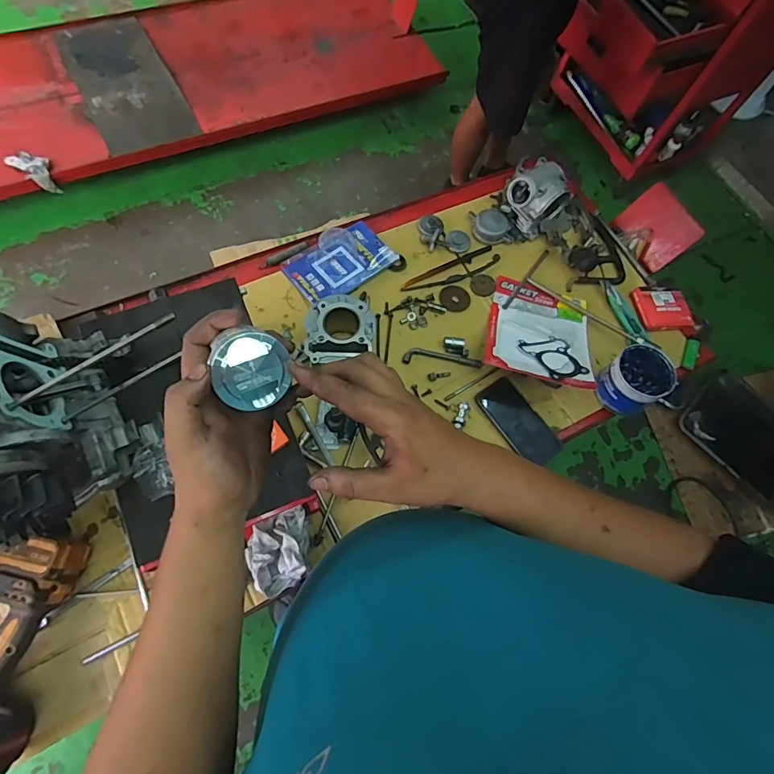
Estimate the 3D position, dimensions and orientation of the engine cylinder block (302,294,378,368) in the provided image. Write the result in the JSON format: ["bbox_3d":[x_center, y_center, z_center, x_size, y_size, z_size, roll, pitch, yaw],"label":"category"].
[{"bbox_3d":[-0.082,-0.085,0.799,0.116,0.090,0.129,5,69,-5],"label":"engine cylinder block"}]

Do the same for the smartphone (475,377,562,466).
[{"bbox_3d":[0.237,0.061,0.817,0.079,0.015,0.163,-31,76,-17],"label":"smartphone"}]

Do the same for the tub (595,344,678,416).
[{"bbox_3d":[0.443,-0.014,0.818,0.104,0.077,0.098,-32,76,-17],"label":"tub"}]

